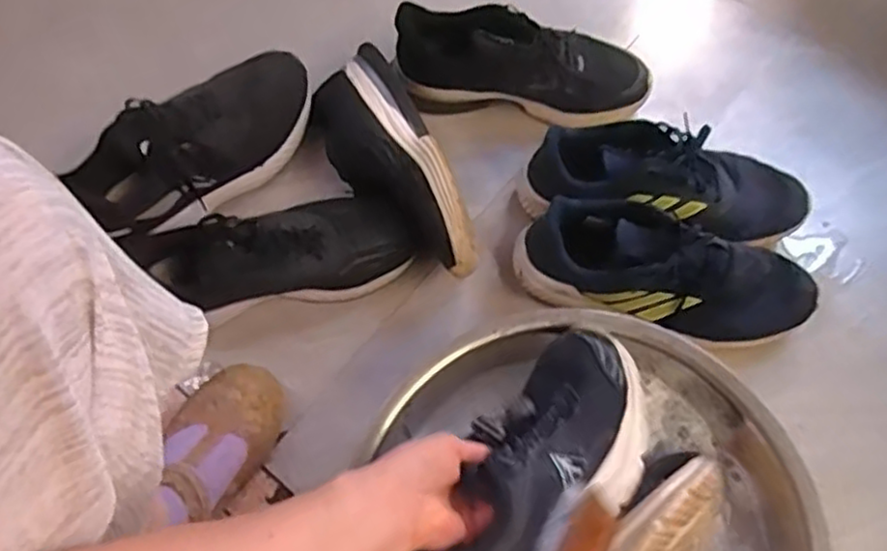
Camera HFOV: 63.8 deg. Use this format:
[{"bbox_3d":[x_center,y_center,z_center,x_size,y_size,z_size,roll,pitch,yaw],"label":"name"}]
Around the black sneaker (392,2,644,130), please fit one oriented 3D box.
[{"bbox_3d":[0.090,-0.239,0.815,0.283,0.104,0.097,4,68,3],"label":"black sneaker"}]

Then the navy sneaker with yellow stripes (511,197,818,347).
[{"bbox_3d":[0.218,0.002,0.710,0.293,0.111,0.093,17,69,8],"label":"navy sneaker with yellow stripes"}]

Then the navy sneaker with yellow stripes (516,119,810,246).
[{"bbox_3d":[0.231,-0.091,0.745,0.292,0.110,0.106,4,68,3],"label":"navy sneaker with yellow stripes"}]

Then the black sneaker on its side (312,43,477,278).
[{"bbox_3d":[-0.056,-0.117,0.765,0.109,0.107,0.288,-21,69,-7],"label":"black sneaker on its side"}]

